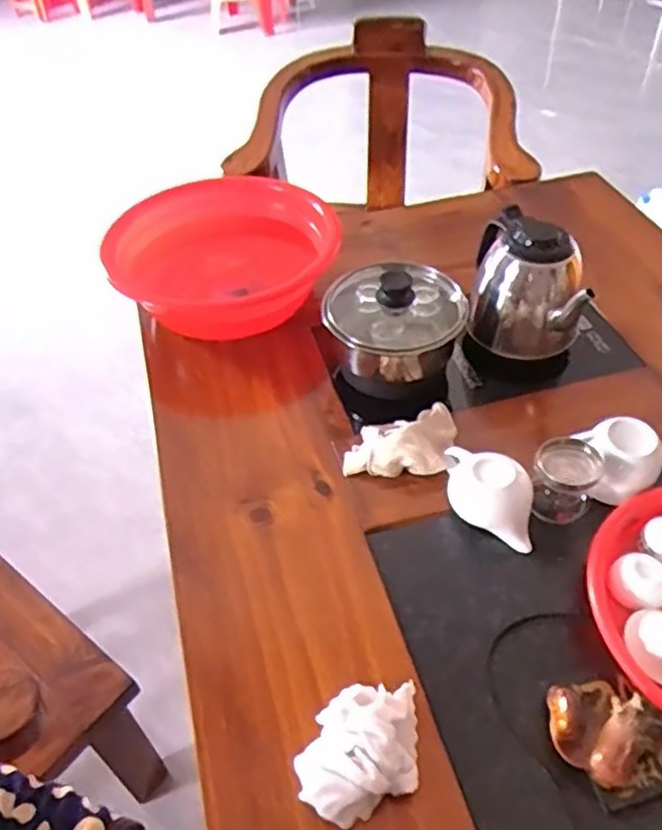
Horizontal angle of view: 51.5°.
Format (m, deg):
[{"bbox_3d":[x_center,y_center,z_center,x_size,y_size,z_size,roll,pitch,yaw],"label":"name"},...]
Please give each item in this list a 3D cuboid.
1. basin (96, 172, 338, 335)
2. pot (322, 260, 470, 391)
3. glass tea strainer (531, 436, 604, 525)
[{"bbox_3d":[-0.153,-0.215,0.961,0.285,0.113,0.285,-2,47,2],"label":"basin"},{"bbox_3d":[0.073,-0.101,0.812,0.162,0.118,0.130,-2,47,2],"label":"pot"},{"bbox_3d":[0.230,0.066,0.681,0.061,0.066,0.060,-2,46,2],"label":"glass tea strainer"}]

